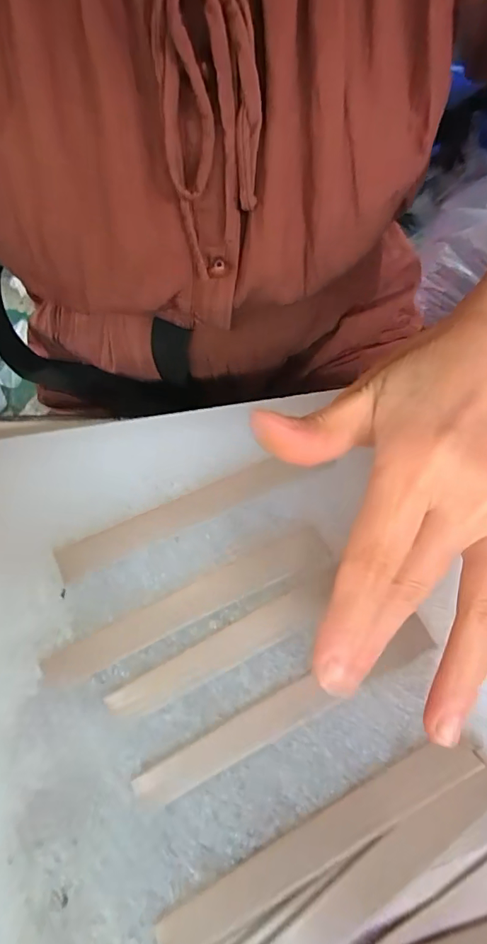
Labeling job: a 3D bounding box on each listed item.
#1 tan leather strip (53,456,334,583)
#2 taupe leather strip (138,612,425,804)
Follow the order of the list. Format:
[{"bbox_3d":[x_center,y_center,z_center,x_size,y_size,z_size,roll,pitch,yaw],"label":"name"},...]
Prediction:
[{"bbox_3d":[-0.027,0.018,0.212,0.129,0.004,0.016,-23,71,0],"label":"tan leather strip"},{"bbox_3d":[0.016,0.097,0.183,0.131,0.004,0.014,-29,72,-2],"label":"taupe leather strip"}]

